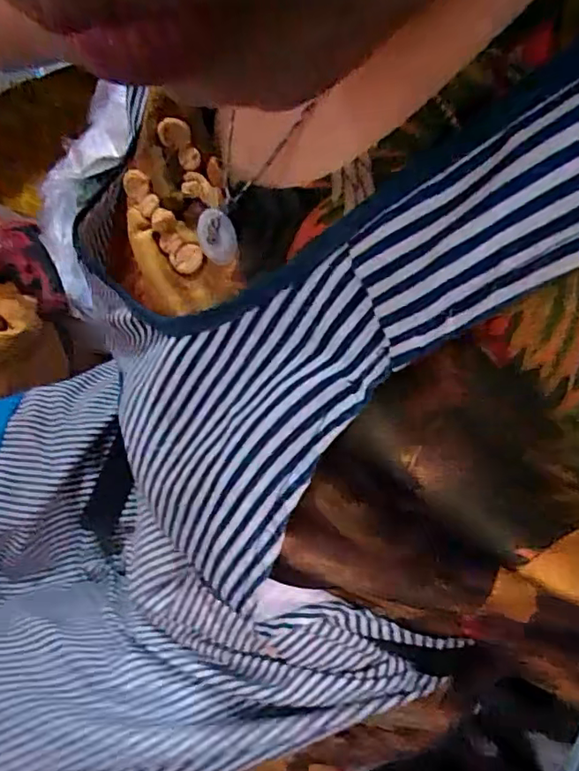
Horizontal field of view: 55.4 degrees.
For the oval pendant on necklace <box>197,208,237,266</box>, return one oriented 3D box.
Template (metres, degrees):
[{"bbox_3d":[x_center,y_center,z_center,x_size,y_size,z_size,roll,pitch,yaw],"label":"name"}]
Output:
[{"bbox_3d":[-0.028,-0.056,0.211,0.007,0.019,0.021,-36,65,-23],"label":"oval pendant on necklace"}]

